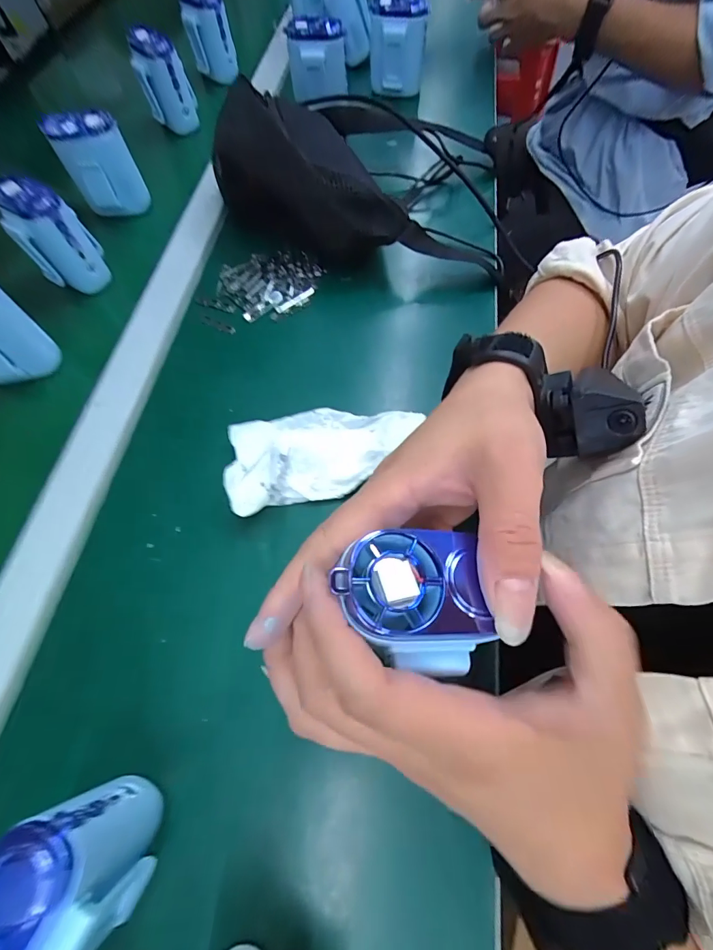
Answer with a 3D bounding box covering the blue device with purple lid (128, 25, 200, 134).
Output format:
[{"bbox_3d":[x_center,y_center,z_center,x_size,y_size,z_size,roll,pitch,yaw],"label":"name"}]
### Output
[{"bbox_3d":[-0.240,-0.495,0.506,0.062,0.084,0.060,-20,67,-9],"label":"blue device with purple lid"}]

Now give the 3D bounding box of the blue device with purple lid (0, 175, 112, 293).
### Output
[{"bbox_3d":[-0.283,-0.224,0.377,0.060,0.079,0.061,-34,72,-15],"label":"blue device with purple lid"}]

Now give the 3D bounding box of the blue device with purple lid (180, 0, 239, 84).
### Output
[{"bbox_3d":[-0.204,-0.612,0.556,0.058,0.089,0.066,-15,66,-7],"label":"blue device with purple lid"}]

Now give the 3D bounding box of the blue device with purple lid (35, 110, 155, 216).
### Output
[{"bbox_3d":[-0.269,-0.326,0.422,0.063,0.085,0.036,-35,70,-15],"label":"blue device with purple lid"}]

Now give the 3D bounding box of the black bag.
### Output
[{"bbox_3d":[0.001,-0.307,0.411,0.284,0.082,0.209,5,67,0],"label":"black bag"}]

